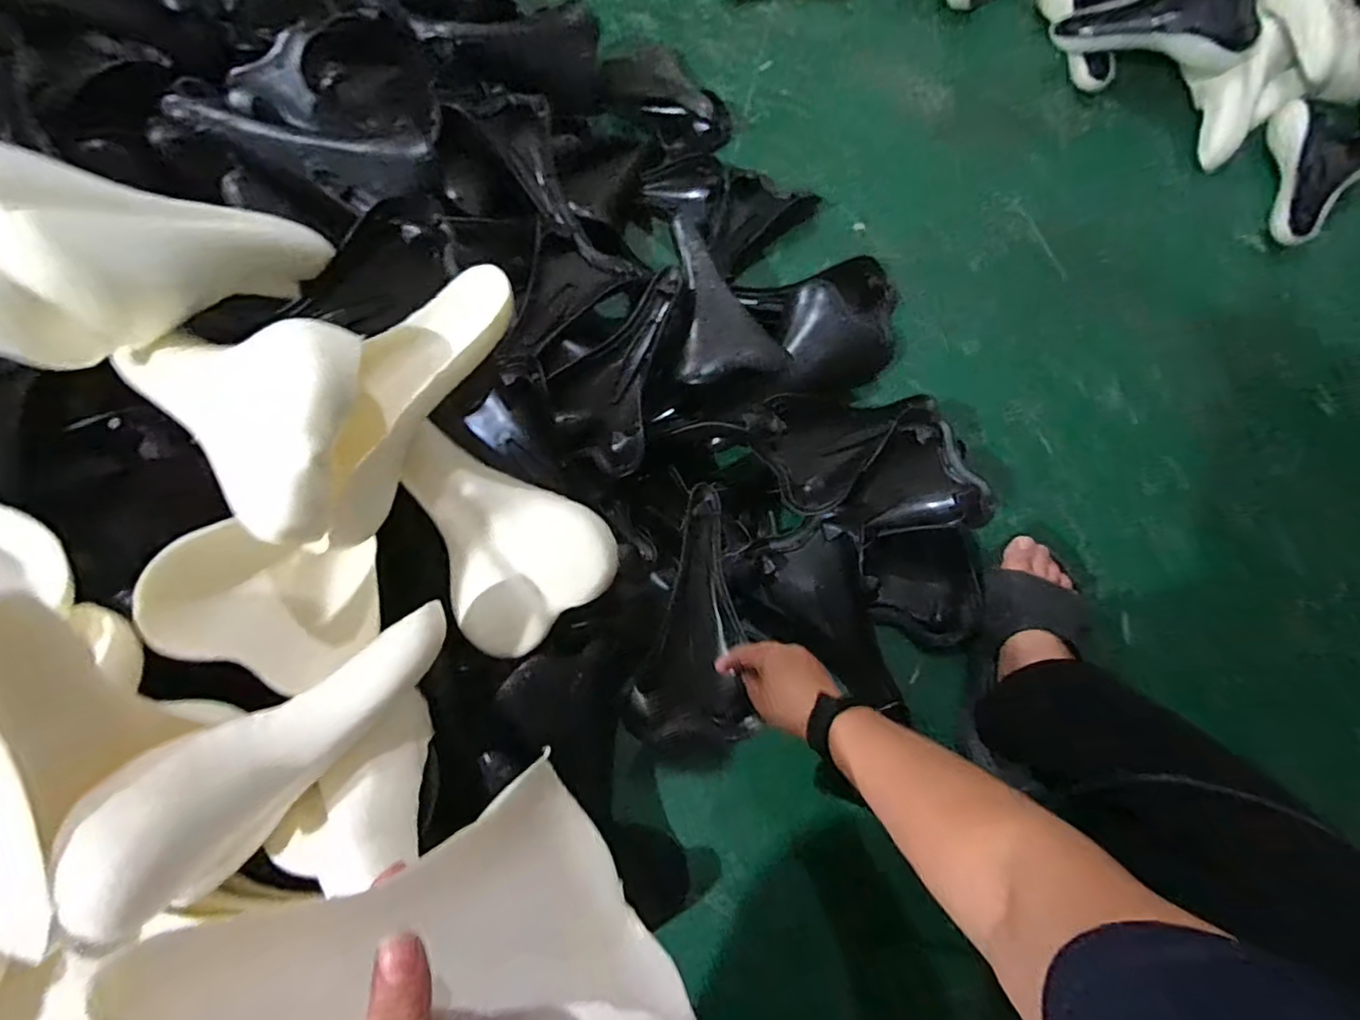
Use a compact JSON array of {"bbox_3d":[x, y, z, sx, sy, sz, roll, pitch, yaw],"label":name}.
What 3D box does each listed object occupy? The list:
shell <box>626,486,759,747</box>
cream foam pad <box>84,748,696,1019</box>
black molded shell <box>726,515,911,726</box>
[{"bbox_3d":[0.020,0.102,0.623,0.116,0.039,0.248,5,74,4],"label":"shell"},{"bbox_3d":[-0.086,0.209,0.281,0.069,0.245,0.157,-40,72,24],"label":"cream foam pad"},{"bbox_3d":[0.154,0.131,0.679,0.156,0.061,0.226,-19,70,-5],"label":"black molded shell"}]

